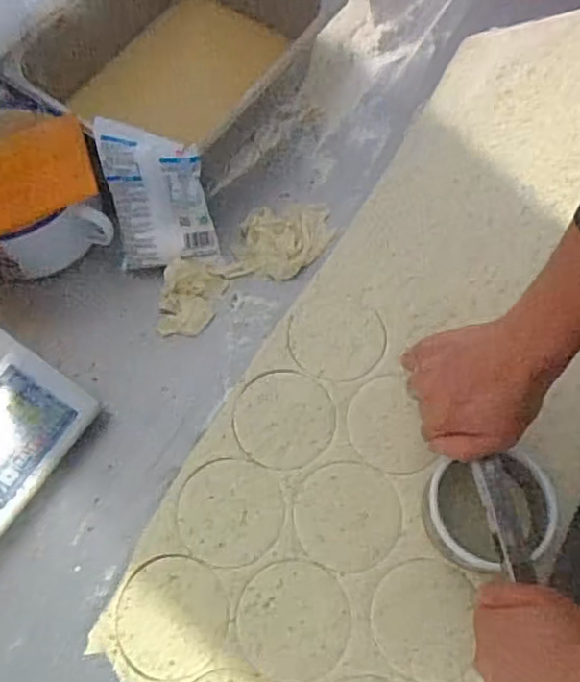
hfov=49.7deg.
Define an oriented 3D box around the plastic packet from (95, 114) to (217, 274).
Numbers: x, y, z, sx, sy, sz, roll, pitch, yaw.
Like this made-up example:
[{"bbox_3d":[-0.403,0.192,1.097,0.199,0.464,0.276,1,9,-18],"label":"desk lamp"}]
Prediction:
[{"bbox_3d":[-0.136,-0.151,0.647,0.099,0.145,0.026,-6,32,3],"label":"plastic packet"}]

